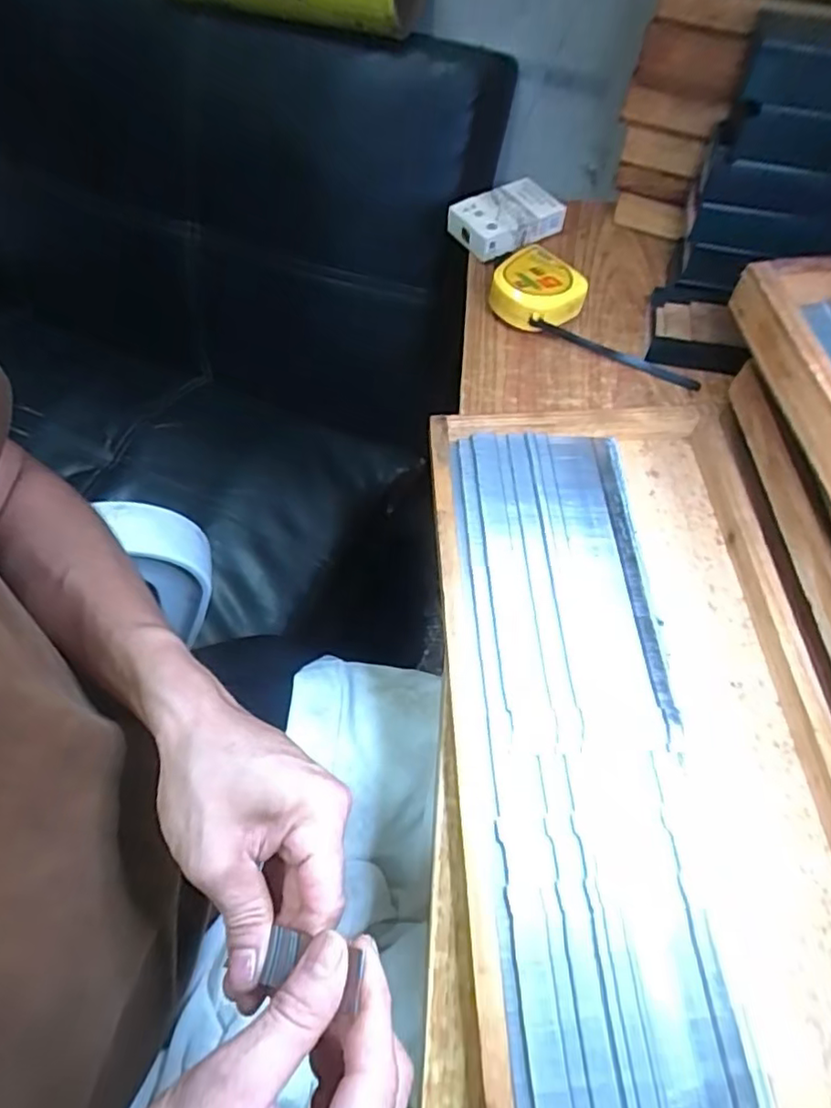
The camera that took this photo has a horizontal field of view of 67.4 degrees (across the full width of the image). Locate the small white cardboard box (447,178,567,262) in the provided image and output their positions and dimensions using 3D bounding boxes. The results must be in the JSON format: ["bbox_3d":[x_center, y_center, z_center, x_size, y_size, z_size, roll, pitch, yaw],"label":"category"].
[{"bbox_3d":[0.080,-0.294,0.548,0.087,0.028,0.059,-35,66,-19],"label":"small white cardboard box"}]

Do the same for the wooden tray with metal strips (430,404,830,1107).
[{"bbox_3d":[0.119,0.093,0.334,0.195,0.027,0.424,0,61,-2],"label":"wooden tray with metal strips"}]

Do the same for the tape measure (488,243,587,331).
[{"bbox_3d":[0.094,-0.205,0.491,0.066,0.032,0.063,34,65,17],"label":"tape measure"}]

